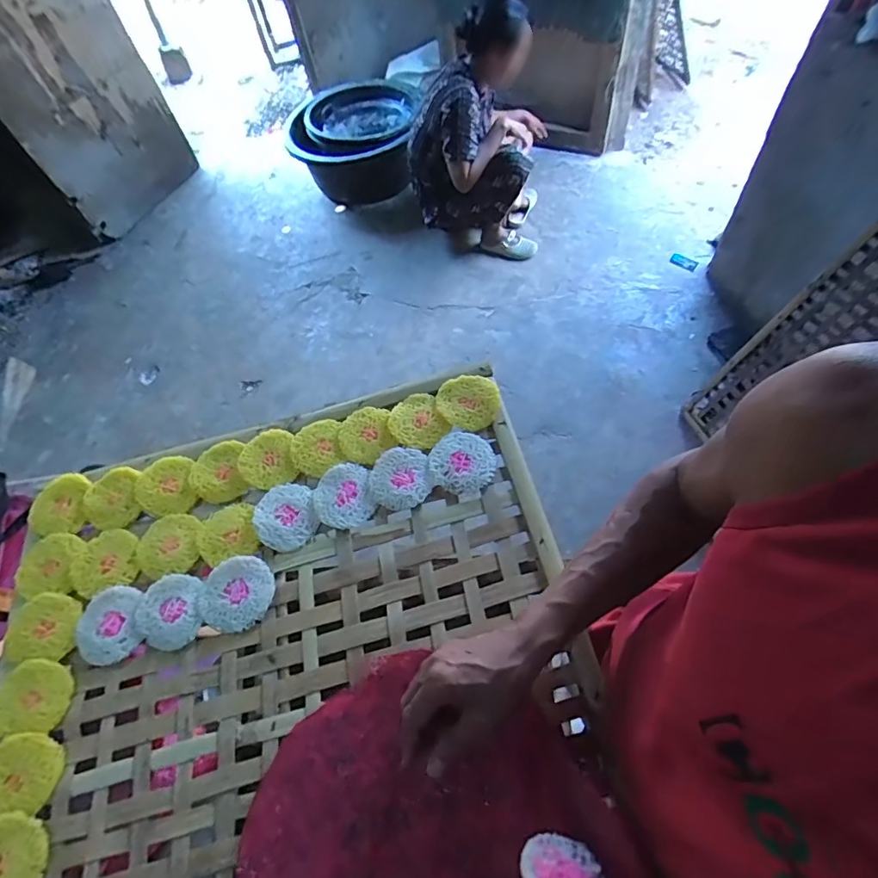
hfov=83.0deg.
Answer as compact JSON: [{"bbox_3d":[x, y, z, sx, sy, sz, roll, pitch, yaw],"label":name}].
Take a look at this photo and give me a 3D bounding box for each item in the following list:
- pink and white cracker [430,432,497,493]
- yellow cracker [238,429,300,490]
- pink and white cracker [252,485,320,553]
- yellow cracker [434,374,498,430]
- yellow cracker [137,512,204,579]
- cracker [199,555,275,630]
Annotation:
[{"bbox_3d":[0.028,0.026,0.597,0.077,0.009,0.075,-3,59,5],"label":"pink and white cracker"},{"bbox_3d":[-0.216,0.024,0.626,0.070,0.009,0.083,-11,59,0],"label":"yellow cracker"},{"bbox_3d":[-0.182,0.090,0.587,0.070,0.009,0.080,-22,60,-6],"label":"pink and white cracker"},{"bbox_3d":[0.037,-0.049,0.635,0.079,0.016,0.074,-3,59,5],"label":"yellow cracker"},{"bbox_3d":[-0.320,0.124,0.590,0.075,0.012,0.073,-3,59,5],"label":"yellow cracker"},{"bbox_3d":[-0.223,0.169,0.547,0.076,0.015,0.077,-3,59,5],"label":"cracker"}]

